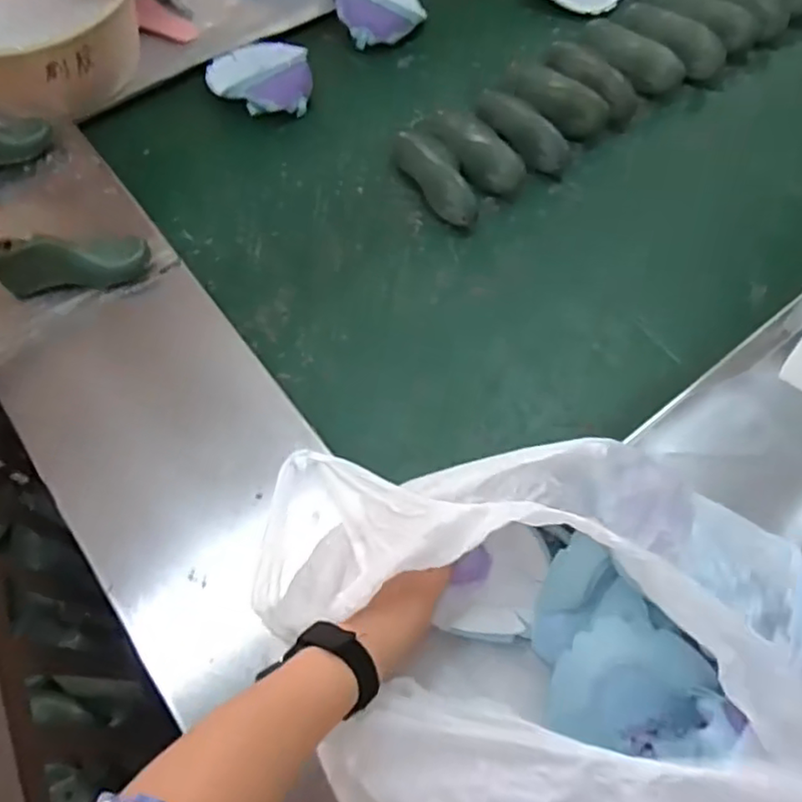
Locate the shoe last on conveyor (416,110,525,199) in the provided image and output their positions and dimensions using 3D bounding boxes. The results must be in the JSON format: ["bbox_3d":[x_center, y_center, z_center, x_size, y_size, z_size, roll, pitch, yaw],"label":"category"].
[{"bbox_3d":[0.090,-0.322,0.839,0.054,0.050,0.160,-40,70,-17],"label":"shoe last on conveyor"}]

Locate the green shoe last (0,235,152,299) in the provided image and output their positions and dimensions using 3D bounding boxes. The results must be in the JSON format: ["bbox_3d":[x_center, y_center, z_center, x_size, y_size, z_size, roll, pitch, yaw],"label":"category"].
[{"bbox_3d":[-0.363,-0.153,0.706,0.160,0.072,0.050,-15,65,-7],"label":"green shoe last"}]

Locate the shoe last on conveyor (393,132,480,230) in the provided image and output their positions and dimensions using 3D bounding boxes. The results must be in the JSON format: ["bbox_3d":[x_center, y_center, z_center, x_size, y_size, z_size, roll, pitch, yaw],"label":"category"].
[{"bbox_3d":[0.042,-0.284,0.819,0.054,0.049,0.158,-28,67,-12],"label":"shoe last on conveyor"}]

